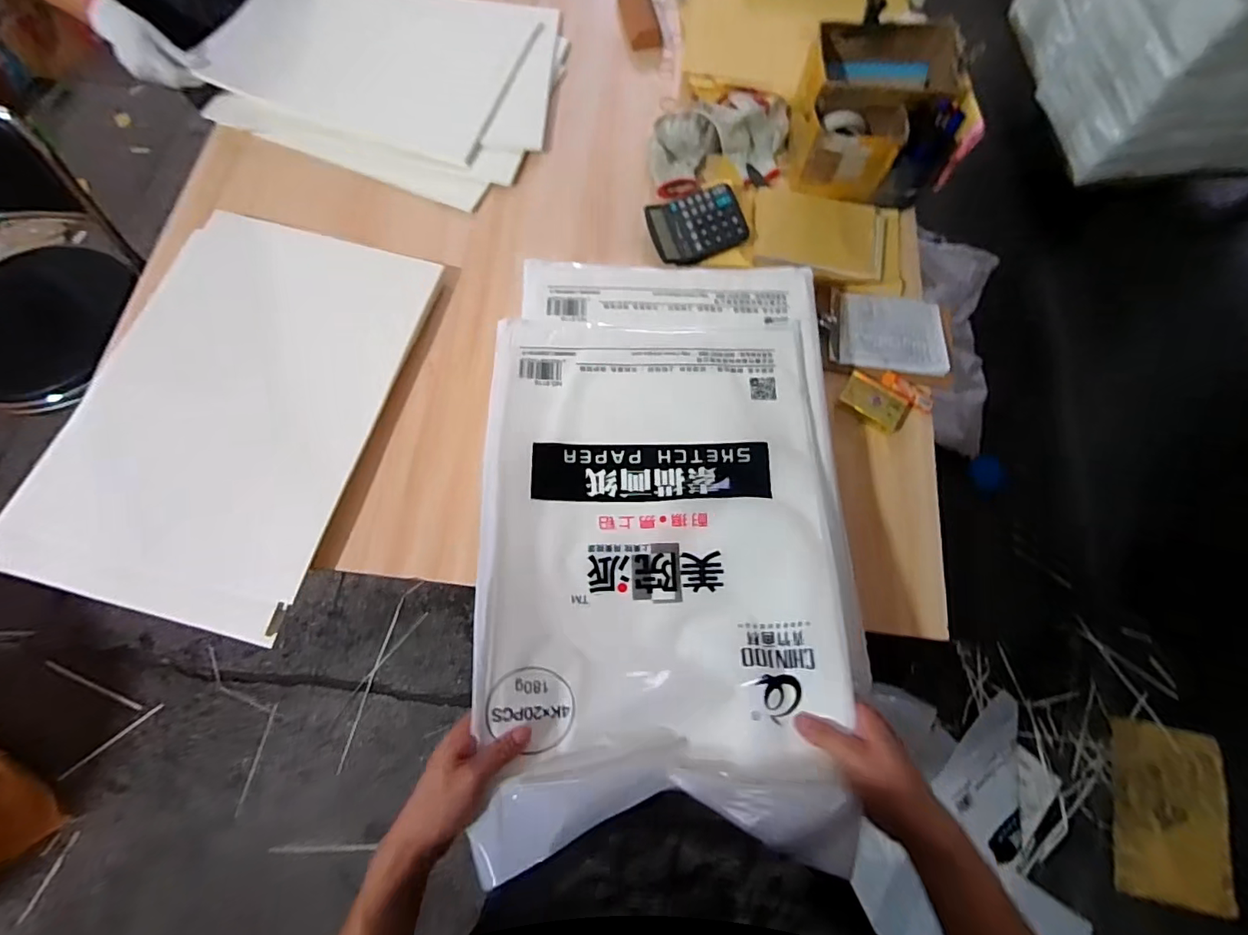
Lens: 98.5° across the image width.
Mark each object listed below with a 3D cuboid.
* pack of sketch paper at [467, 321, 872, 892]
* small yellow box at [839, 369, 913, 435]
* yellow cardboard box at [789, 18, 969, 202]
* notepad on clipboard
[{"bbox_3d":[0.042,0.078,0.592,0.392,0.075,0.582,-1,72,-1],"label":"pack of sketch paper"},{"bbox_3d":[0.362,-0.095,0.771,0.094,0.018,0.057,36,75,11],"label":"small yellow box"},{"bbox_3d":[0.395,-0.563,0.856,0.220,0.135,0.231,9,72,2],"label":"yellow cardboard box"},{"bbox_3d":[0.403,-0.201,0.821,0.196,0.018,0.145,12,72,3],"label":"notepad on clipboard"}]

